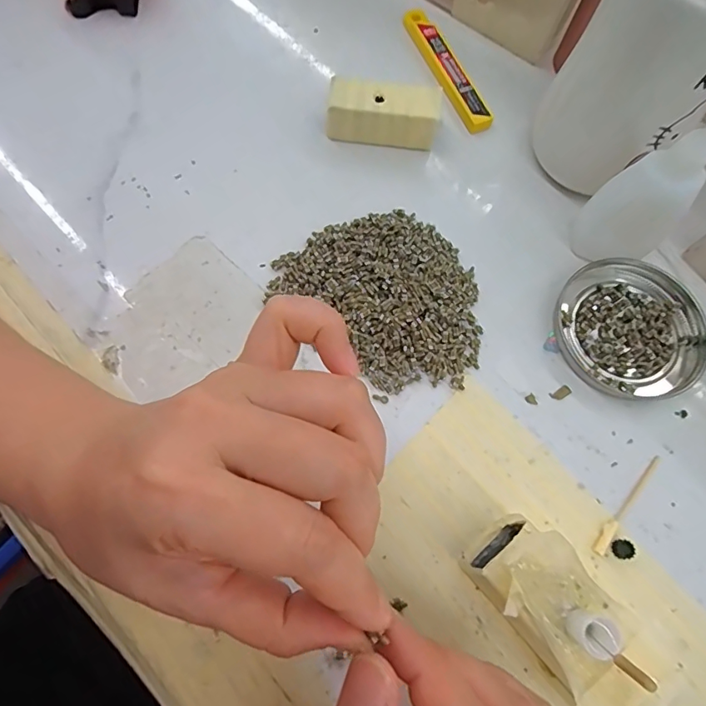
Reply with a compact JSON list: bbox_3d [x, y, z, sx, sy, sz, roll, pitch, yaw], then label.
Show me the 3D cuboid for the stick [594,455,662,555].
[{"bbox_3d":[0.134,0.072,0.233,0.006,0.004,0.059,41,75,11],"label":"stick"}]

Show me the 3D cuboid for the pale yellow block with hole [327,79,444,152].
[{"bbox_3d":[0.018,-0.143,0.288,0.064,0.024,0.028,5,71,0],"label":"pale yellow block with hole"}]

